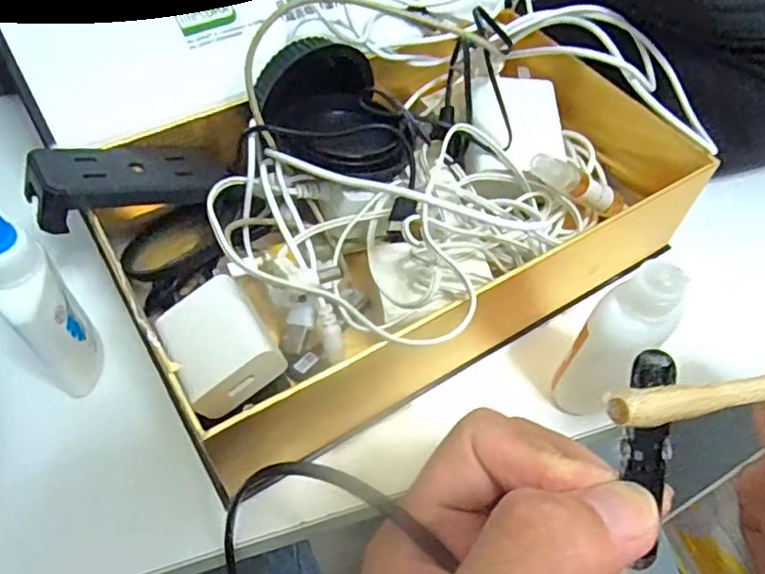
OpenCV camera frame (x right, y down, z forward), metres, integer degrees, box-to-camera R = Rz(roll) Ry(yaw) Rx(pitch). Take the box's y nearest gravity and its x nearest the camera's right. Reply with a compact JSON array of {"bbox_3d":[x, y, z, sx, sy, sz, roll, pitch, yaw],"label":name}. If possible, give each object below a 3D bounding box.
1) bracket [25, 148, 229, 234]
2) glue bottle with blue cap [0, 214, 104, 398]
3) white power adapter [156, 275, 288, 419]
[{"bbox_3d":[-0.105,-0.044,0.258,0.079,0.018,0.031,-17,53,-40],"label":"bracket"},{"bbox_3d":[-0.125,0.006,0.222,0.022,0.101,0.031,-34,61,-25],"label":"glue bottle with blue cap"},{"bbox_3d":[-0.063,0.024,0.246,0.038,0.025,0.047,-40,62,-8],"label":"white power adapter"}]

